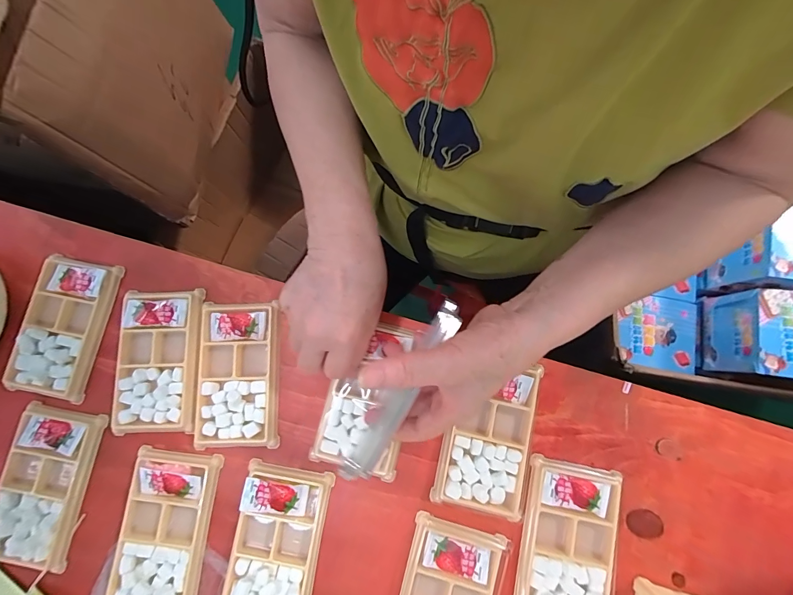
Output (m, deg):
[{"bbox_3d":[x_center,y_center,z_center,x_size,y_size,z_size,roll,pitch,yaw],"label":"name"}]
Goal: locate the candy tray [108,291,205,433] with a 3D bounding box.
[{"bbox_3d":[-0.232,0.060,0.356,0.080,0.013,0.135,0,80,2],"label":"candy tray"}]

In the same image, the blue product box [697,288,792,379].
[{"bbox_3d":[0.675,0.075,0.661,0.157,0.151,0.143,7,80,4],"label":"blue product box"}]

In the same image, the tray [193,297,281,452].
[{"bbox_3d":[-0.154,0.072,0.353,0.078,0.011,0.135,-3,80,2],"label":"tray"}]

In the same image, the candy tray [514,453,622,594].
[{"bbox_3d":[0.147,0.215,0.316,0.077,0.012,0.136,10,81,4],"label":"candy tray"}]

